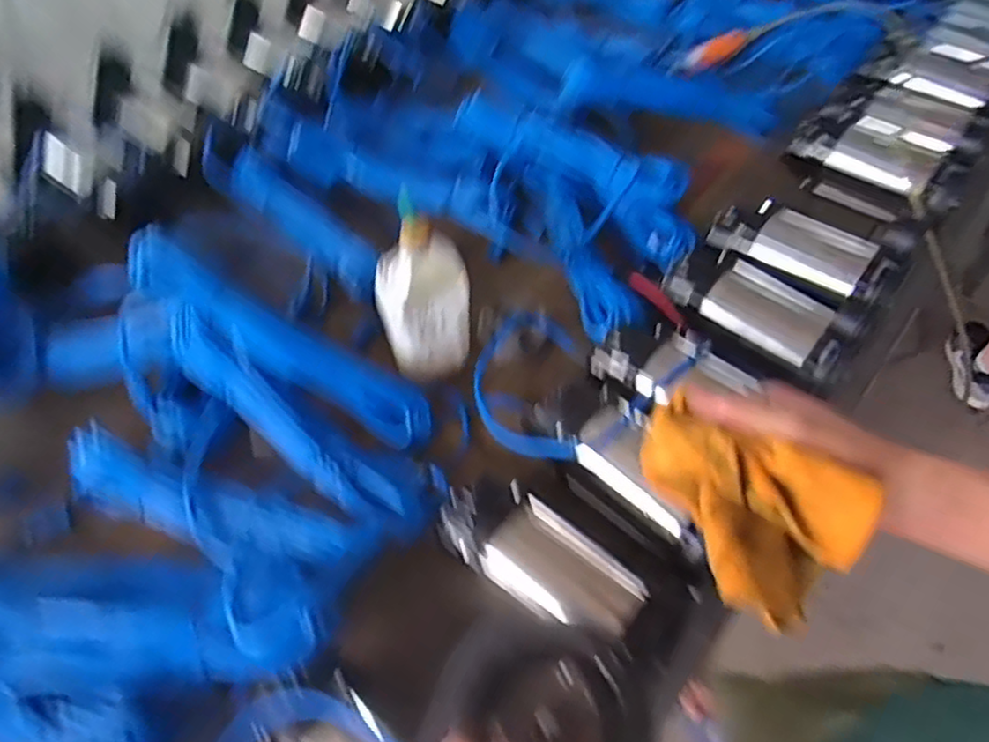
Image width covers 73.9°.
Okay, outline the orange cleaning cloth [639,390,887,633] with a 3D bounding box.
[{"bbox_3d":[0.144,0.077,0.387,0.127,0.070,0.086,28,58,19],"label":"orange cleaning cloth"}]

